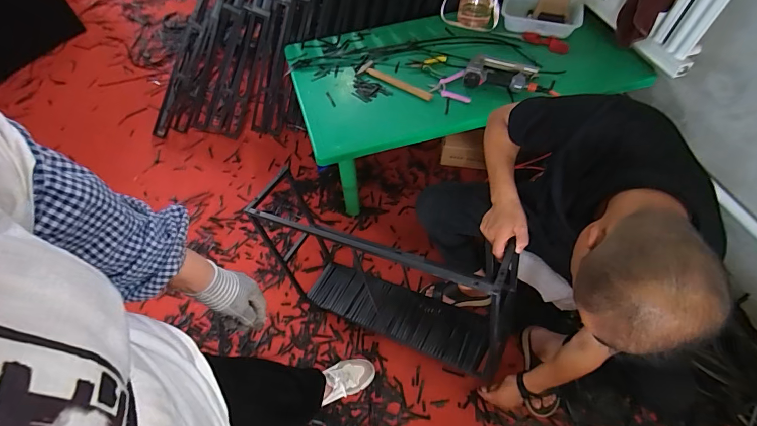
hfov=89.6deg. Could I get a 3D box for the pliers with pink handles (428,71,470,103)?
[{"bbox_3d":[0.233,-0.412,1.258,0.119,0.034,0.127,-5,58,-2],"label":"pliers with pink handles"}]

